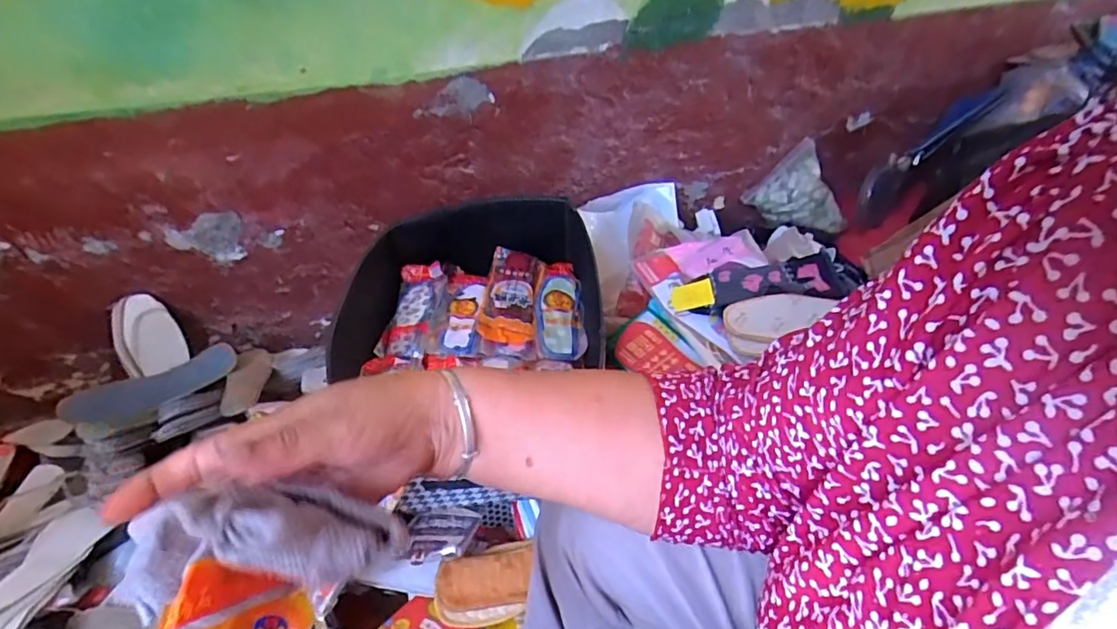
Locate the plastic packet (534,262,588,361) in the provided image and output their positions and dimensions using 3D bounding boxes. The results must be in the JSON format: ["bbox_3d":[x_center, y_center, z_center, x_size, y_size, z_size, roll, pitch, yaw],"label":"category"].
[{"bbox_3d":[-0.001,-0.014,0.881,0.074,0.015,0.217,-2,41,-5],"label":"plastic packet"}]

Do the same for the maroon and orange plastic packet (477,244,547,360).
[{"bbox_3d":[-0.072,-0.030,0.878,0.088,0.018,0.218,2,41,1],"label":"maroon and orange plastic packet"}]

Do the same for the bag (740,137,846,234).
[{"bbox_3d":[0.610,-0.273,1.382,0.202,0.248,0.051,-45,13,7],"label":"bag"}]

